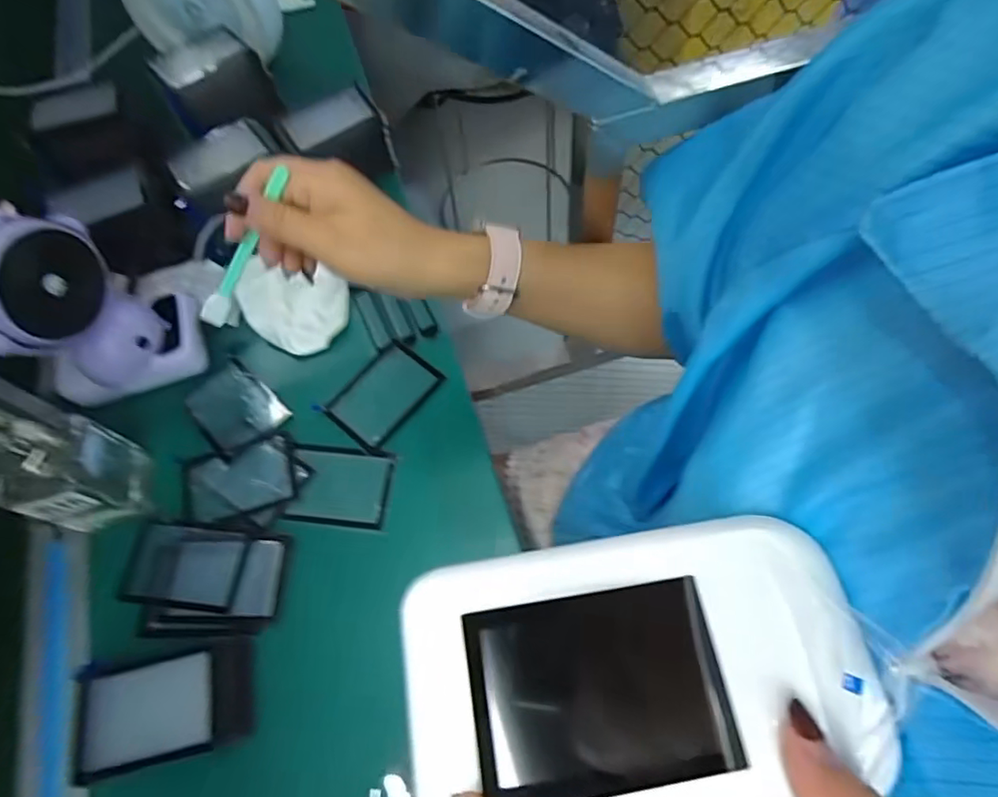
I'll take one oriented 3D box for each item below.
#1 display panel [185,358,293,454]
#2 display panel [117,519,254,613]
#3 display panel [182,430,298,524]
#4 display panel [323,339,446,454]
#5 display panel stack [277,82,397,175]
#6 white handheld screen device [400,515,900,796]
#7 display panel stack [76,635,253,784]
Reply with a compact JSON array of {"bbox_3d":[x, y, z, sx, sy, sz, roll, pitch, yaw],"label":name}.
[{"bbox_3d":[-0.208,0.007,0.445,0.079,0.004,0.055,37,71,23],"label":"display panel"},{"bbox_3d":[-0.216,0.113,0.389,0.078,0.004,0.055,5,66,4],"label":"display panel"},{"bbox_3d":[-0.192,0.060,0.417,0.081,0.004,0.056,-18,66,-6],"label":"display panel"},{"bbox_3d":[-0.089,-0.004,0.441,0.059,0.004,0.080,38,72,17],"label":"display panel"},{"bbox_3d":[-0.150,-0.238,0.524,0.083,0.058,0.050,-28,68,-10],"label":"display panel stack"},{"bbox_3d":[0.043,0.091,0.187,0.148,0.017,0.091,-10,66,-2],"label":"white handheld screen device"},{"bbox_3d":[-0.201,0.184,0.342,0.093,0.032,0.062,-14,66,-4],"label":"display panel stack"}]

